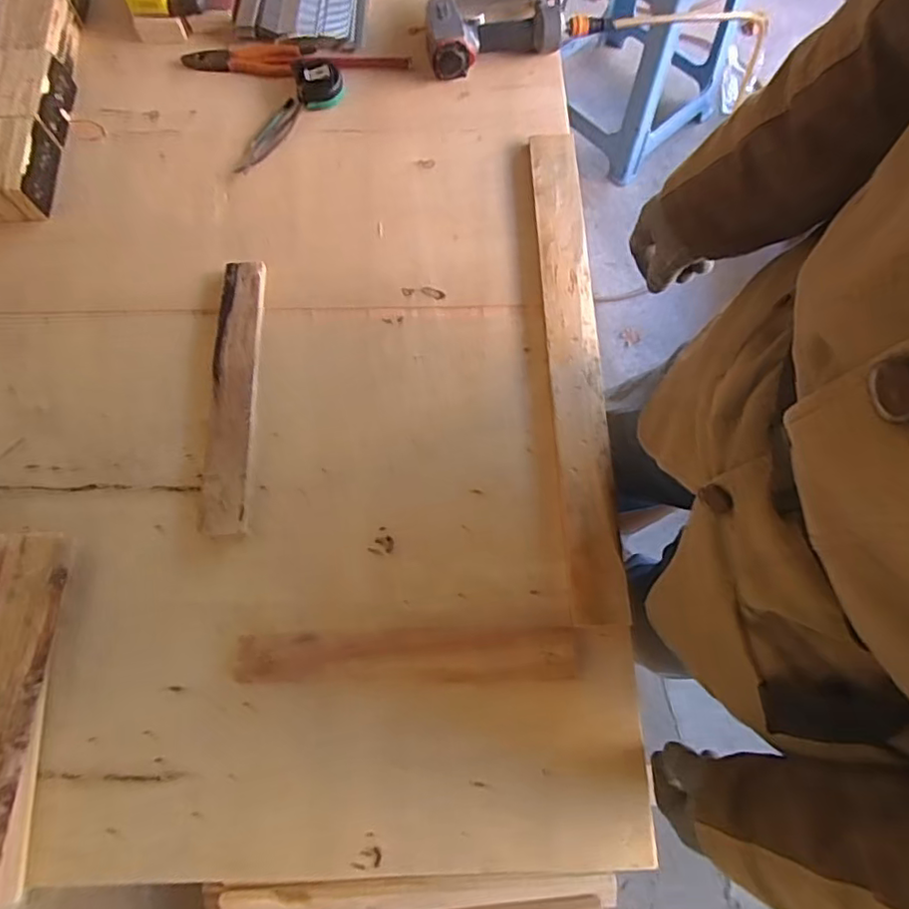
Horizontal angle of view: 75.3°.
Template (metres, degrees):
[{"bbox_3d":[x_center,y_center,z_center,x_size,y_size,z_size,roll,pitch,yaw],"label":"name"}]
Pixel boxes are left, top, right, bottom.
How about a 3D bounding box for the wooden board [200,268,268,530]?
[{"bbox_3d":[-0.265,-0.078,0.705,0.053,0.022,0.344,-2,73,2],"label":"wooden board"}]

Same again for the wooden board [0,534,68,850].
[{"bbox_3d":[-0.448,0.253,0.578,0.060,0.014,0.342,10,69,-25],"label":"wooden board"}]

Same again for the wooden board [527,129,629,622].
[{"bbox_3d":[0.144,-0.128,0.712,0.058,0.023,0.636,-2,73,1],"label":"wooden board"}]

